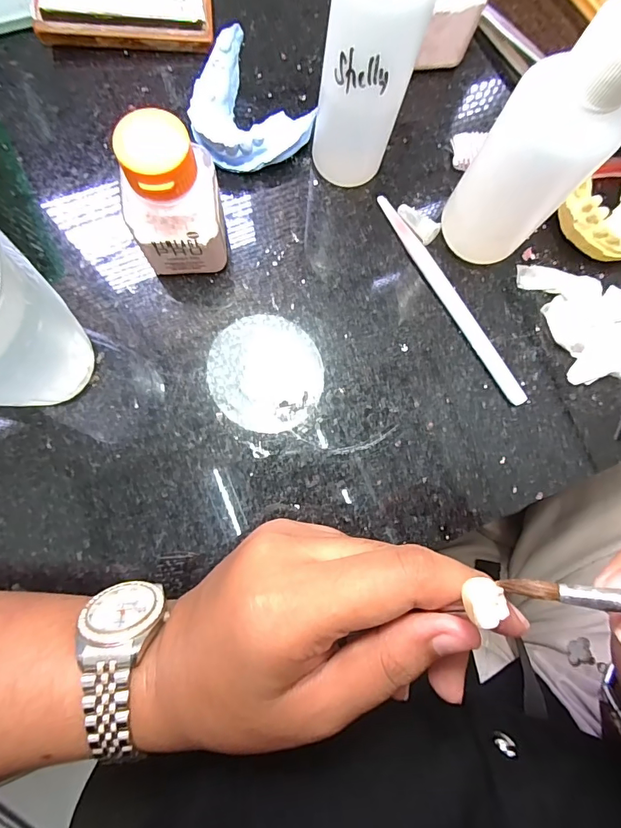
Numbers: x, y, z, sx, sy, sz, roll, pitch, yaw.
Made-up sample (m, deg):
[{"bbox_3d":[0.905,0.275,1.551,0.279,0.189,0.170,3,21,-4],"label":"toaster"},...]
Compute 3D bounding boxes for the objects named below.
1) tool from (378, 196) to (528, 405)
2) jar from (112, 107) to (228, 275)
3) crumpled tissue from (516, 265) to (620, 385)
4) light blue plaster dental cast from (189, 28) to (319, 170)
[{"bbox_3d":[0.078,-0.065,0.237,0.009,0.004,0.137,-32,86,-8],"label":"tool"},{"bbox_3d":[-0.063,-0.097,0.196,0.040,0.071,0.037,-5,83,-5],"label":"jar"},{"bbox_3d":[0.161,-0.057,0.238,0.056,0.012,0.075,-19,84,-7],"label":"crumpled tissue"},{"bbox_3d":[-0.037,-0.170,0.235,0.062,0.021,0.069,-21,85,-7],"label":"light blue plaster dental cast"}]

